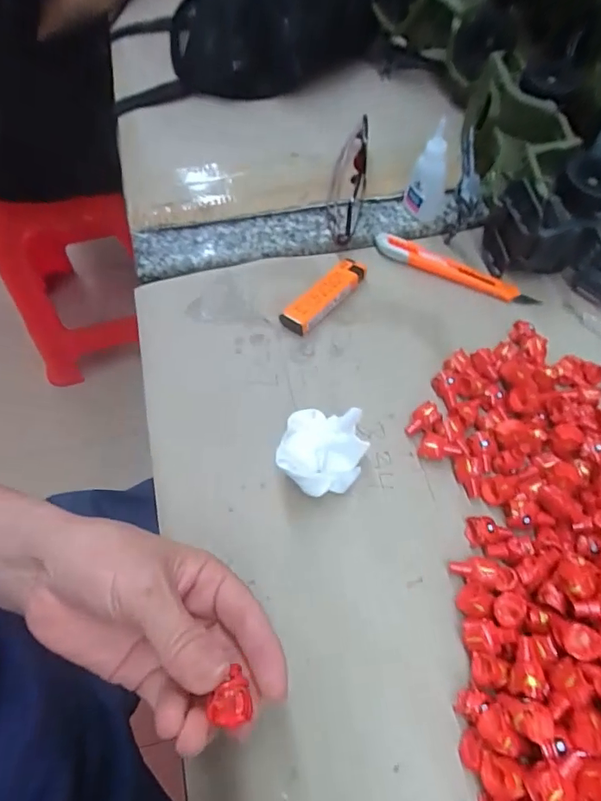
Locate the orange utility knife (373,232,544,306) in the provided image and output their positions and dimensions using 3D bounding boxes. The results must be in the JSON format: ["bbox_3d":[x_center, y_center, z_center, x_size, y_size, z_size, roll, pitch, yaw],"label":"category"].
[{"bbox_3d":[0.123,-0.106,0.394,0.131,0.009,0.020,27,62,15],"label":"orange utility knife"}]

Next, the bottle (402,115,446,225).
[{"bbox_3d":[0.104,-0.185,0.398,0.031,0.080,0.023,13,60,7],"label":"bottle"}]

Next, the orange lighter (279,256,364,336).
[{"bbox_3d":[0.019,-0.082,0.377,0.024,0.012,0.081,35,65,19],"label":"orange lighter"}]

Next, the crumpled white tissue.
[{"bbox_3d":[0.013,0.033,0.296,0.047,0.040,0.049,16,60,9],"label":"crumpled white tissue"}]

